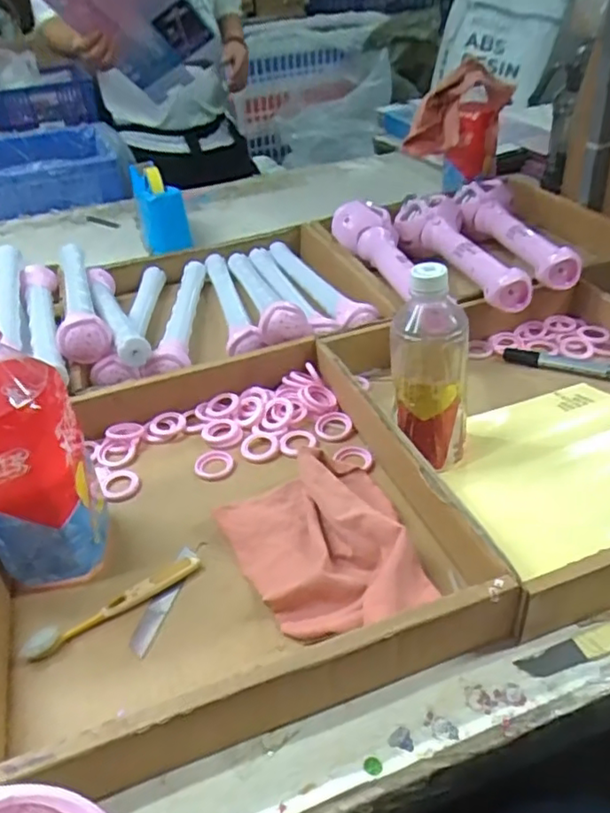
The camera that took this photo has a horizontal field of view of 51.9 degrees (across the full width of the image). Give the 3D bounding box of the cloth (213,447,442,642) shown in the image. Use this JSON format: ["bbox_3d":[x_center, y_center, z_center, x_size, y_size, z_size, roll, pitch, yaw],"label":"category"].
[{"bbox_3d":[0.022,0.105,0.494,0.138,0.039,0.169,-20,40,-20],"label":"cloth"}]

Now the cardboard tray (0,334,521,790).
[{"bbox_3d":[-0.069,0.078,0.525,0.366,0.056,0.375,-14,38,-13],"label":"cardboard tray"}]

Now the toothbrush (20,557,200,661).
[{"bbox_3d":[-0.143,0.150,0.472,0.136,0.012,0.017,-23,41,-23],"label":"toothbrush"}]

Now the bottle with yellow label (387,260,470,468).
[{"bbox_3d":[0.107,-0.032,0.539,0.063,0.179,0.068,-3,37,0],"label":"bottle with yellow label"}]

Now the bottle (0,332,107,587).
[{"bbox_3d":[-0.205,0.041,0.457,0.077,0.209,0.067,-8,37,-6],"label":"bottle"}]

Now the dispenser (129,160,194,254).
[{"bbox_3d":[-0.244,-0.341,1.055,0.074,0.109,0.153,-13,37,-11],"label":"dispenser"}]

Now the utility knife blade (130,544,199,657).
[{"bbox_3d":[-0.107,0.147,0.482,0.019,0.007,0.101,5,37,13],"label":"utility knife blade"}]

